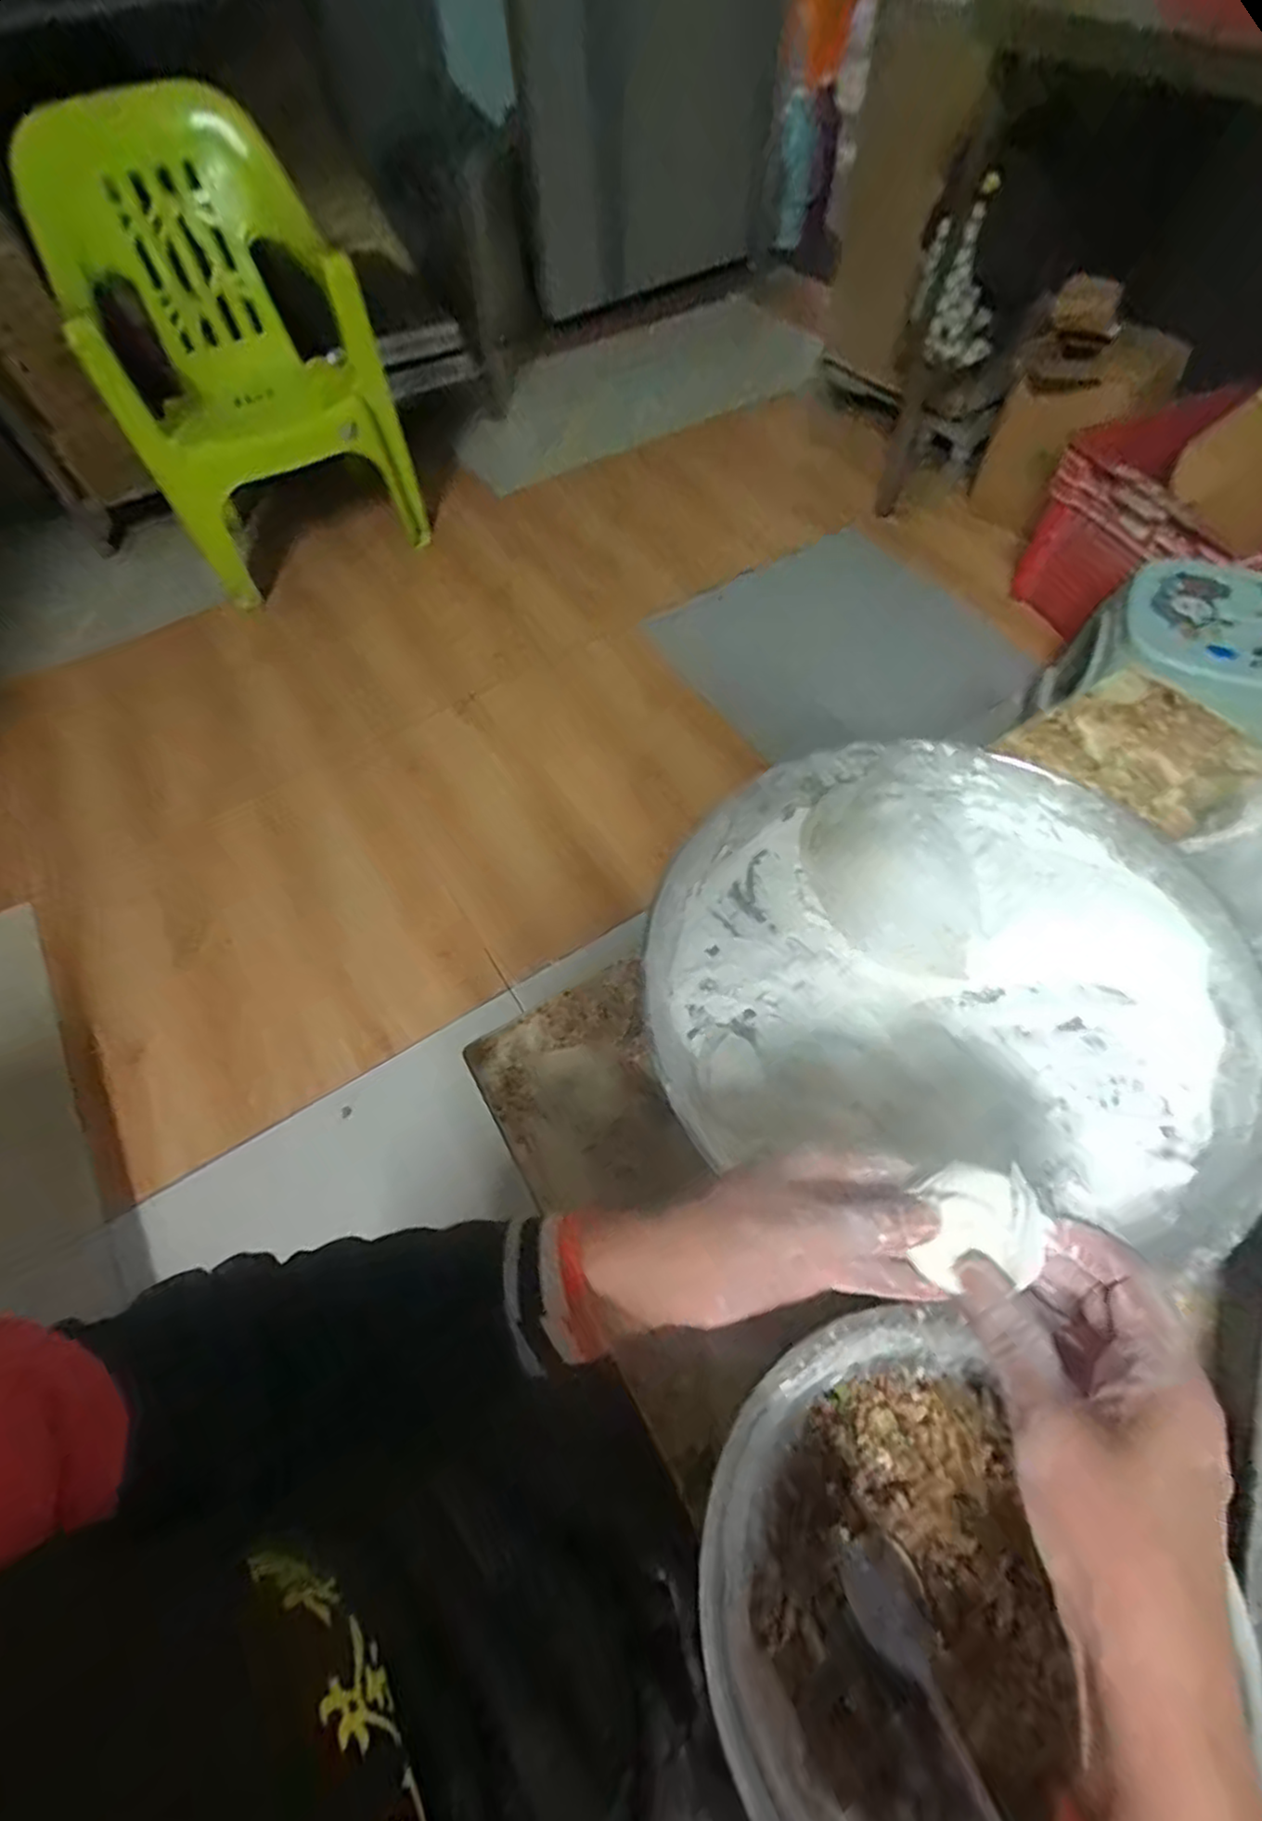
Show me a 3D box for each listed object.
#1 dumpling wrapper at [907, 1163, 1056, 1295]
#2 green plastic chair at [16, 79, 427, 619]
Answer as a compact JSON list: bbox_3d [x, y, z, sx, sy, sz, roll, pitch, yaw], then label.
[{"bbox_3d":[0.146,0.132,0.291,0.044,0.026,0.043,0,60,3],"label":"dumpling wrapper"},{"bbox_3d":[-0.765,-1.101,1.355,0.477,0.656,0.575,-26,62,-12],"label":"green plastic chair"}]

